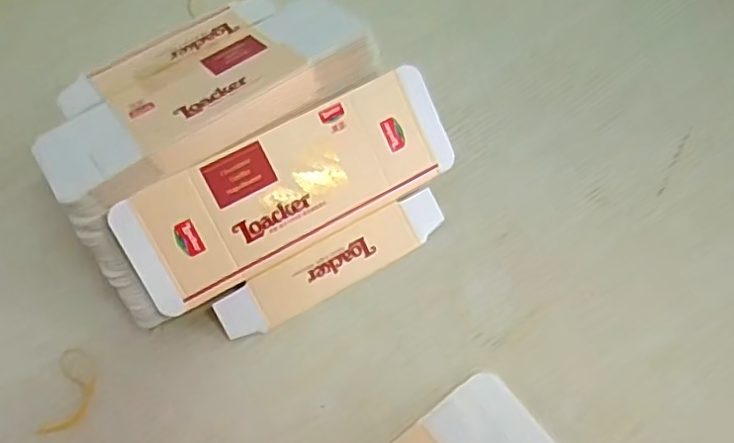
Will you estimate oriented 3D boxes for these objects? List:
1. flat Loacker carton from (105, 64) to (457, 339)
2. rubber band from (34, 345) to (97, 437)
[{"bbox_3d":[-0.033,-0.007,0.352,0.192,0.006,0.099,-29,102,-15],"label":"flat Loacker carton"},{"bbox_3d":[-0.159,0.091,0.330,0.024,0.004,0.046,3,61,3],"label":"rubber band"}]

